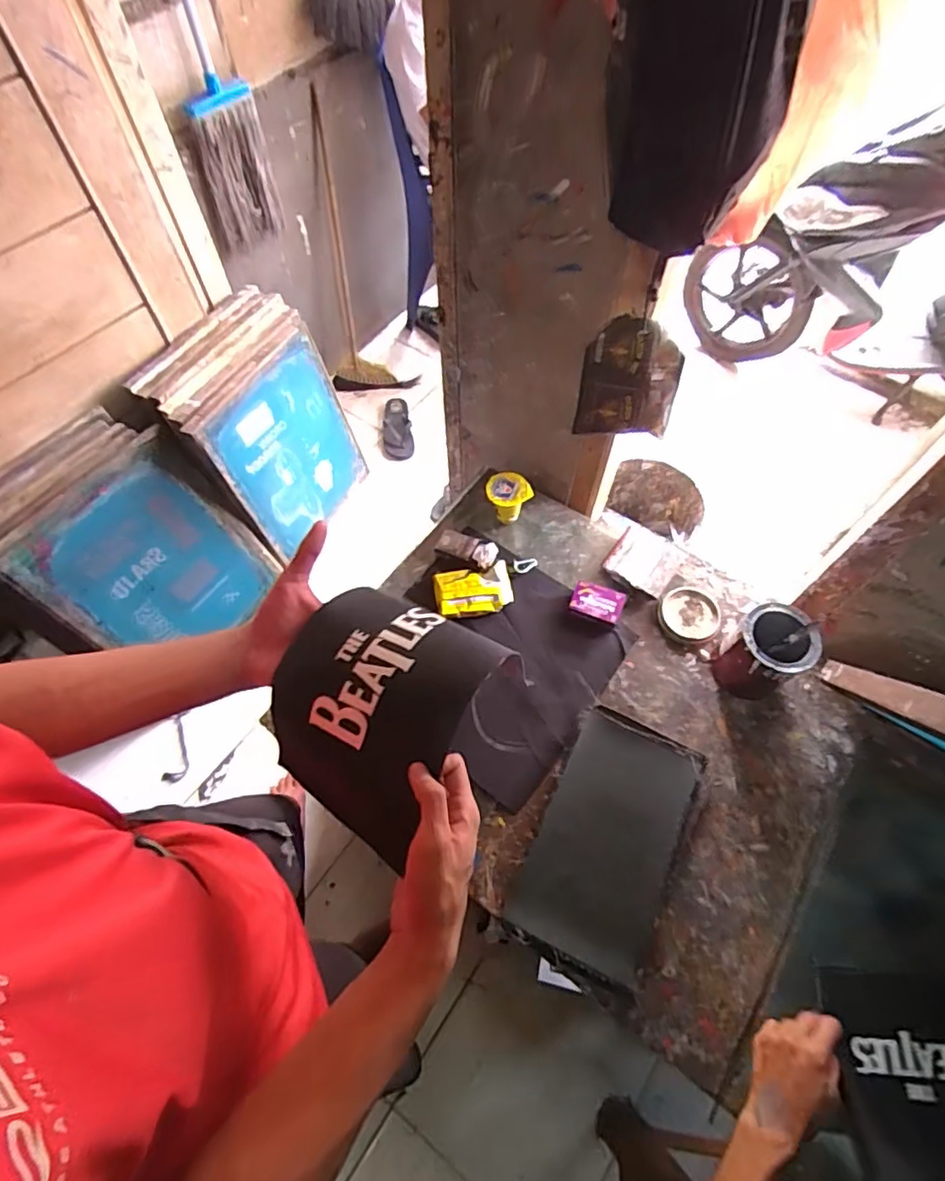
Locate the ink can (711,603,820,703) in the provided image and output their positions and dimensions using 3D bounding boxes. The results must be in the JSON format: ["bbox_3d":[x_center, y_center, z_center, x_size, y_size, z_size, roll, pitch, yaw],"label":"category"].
[{"bbox_3d":[0.453,0.102,0.901,0.115,0.130,0.107,0,60,0],"label":"ink can"}]

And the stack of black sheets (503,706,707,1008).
[{"bbox_3d":[0.195,0.350,0.825,0.188,0.032,0.344,25,63,13],"label":"stack of black sheets"}]

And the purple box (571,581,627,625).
[{"bbox_3d":[0.215,0.020,1.004,0.088,0.034,0.067,21,62,11],"label":"purple box"}]

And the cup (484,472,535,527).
[{"bbox_3d":[0.065,-0.170,1.078,0.079,0.082,0.061,-10,61,-6],"label":"cup"}]

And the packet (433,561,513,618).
[{"bbox_3d":[0.002,0.000,1.015,0.133,0.026,0.090,-11,61,-6],"label":"packet"}]

